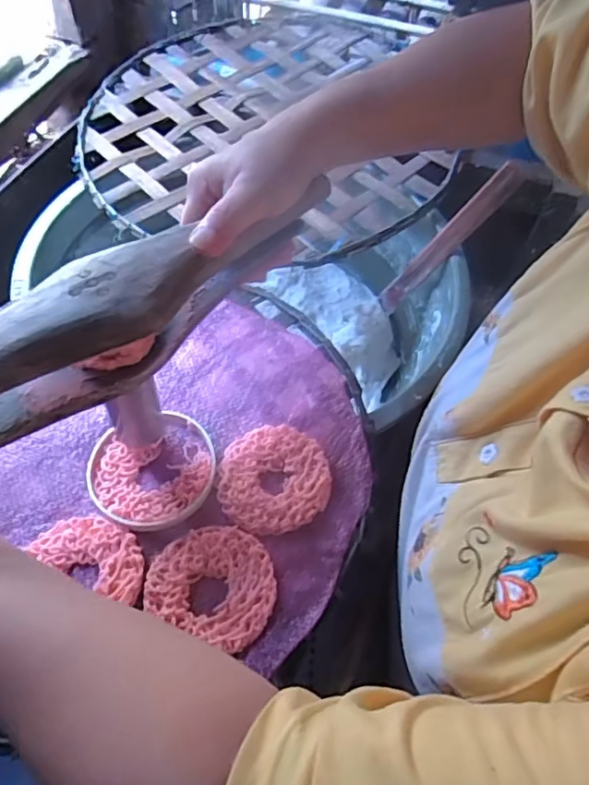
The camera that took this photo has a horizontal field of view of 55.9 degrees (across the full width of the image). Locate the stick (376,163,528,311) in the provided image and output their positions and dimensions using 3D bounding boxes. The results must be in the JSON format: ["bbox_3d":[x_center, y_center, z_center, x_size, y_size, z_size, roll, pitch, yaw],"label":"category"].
[{"bbox_3d":[0.145,-0.143,0.537,0.021,0.181,0.016,13,49,-33],"label":"stick"}]

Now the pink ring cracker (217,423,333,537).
[{"bbox_3d":[-0.014,0.058,0.386,0.075,0.006,0.080,0,56,0],"label":"pink ring cracker"}]

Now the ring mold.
[{"bbox_3d":[-0.099,0.052,0.389,0.089,0.008,0.087,0,56,0],"label":"ring mold"}]

